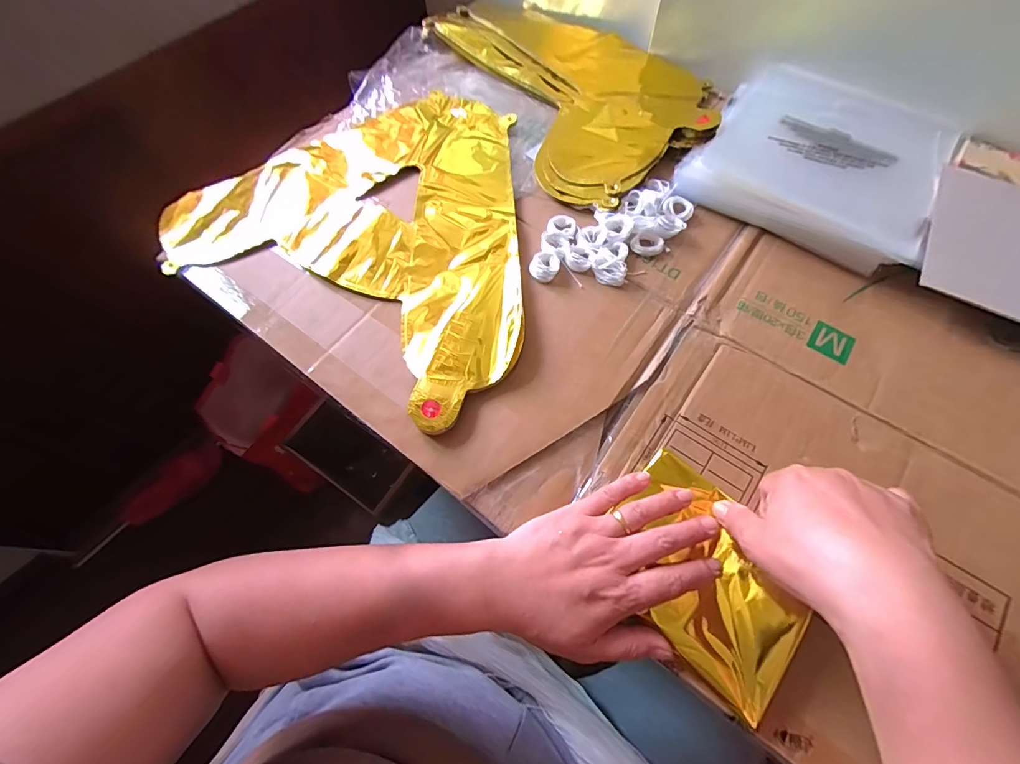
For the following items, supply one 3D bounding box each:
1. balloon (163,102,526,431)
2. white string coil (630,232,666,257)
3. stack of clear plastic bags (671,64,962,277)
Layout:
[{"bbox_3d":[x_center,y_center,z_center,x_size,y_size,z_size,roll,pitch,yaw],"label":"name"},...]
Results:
[{"bbox_3d":[-0.117,-0.181,0.438,0.388,0.017,0.339,29,69,14],"label":"balloon"},{"bbox_3d":[0.133,-0.134,0.412,0.031,0.012,0.022,14,66,8],"label":"white string coil"},{"bbox_3d":[0.320,-0.236,0.442,0.213,0.035,0.236,30,69,15],"label":"stack of clear plastic bags"}]

